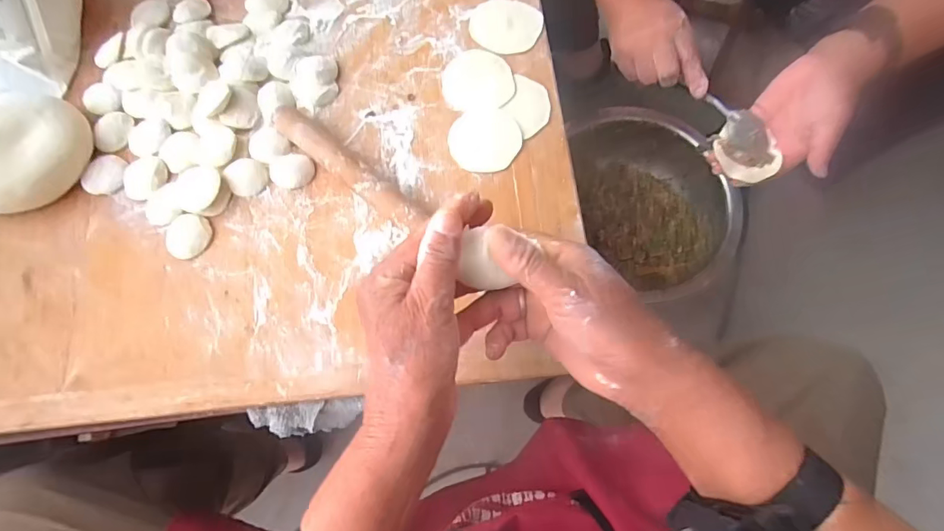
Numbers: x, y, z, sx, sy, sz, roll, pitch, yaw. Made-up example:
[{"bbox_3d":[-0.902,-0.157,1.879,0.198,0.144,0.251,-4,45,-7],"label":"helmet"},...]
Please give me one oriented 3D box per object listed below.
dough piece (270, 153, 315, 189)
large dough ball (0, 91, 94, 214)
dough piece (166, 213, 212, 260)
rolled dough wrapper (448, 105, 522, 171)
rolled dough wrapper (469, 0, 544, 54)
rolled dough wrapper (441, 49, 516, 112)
[{"bbox_3d":[-0.167,-0.088,0.441,0.034,0.008,0.036,0,71,1],"label":"dough piece"},{"bbox_3d":[-0.411,-0.104,0.425,0.091,0.051,0.117,29,74,10],"label":"large dough ball"},{"bbox_3d":[-0.251,-0.026,0.421,0.038,0.007,0.041,0,71,1],"label":"dough piece"},{"bbox_3d":[0.012,-0.121,0.453,0.067,0.004,0.068,0,71,1],"label":"rolled dough wrapper"},{"bbox_3d":[0.035,-0.254,0.500,0.074,0.004,0.068,0,71,1],"label":"rolled dough wrapper"},{"bbox_3d":[0.006,-0.187,0.476,0.070,0.004,0.074,-3,71,0],"label":"rolled dough wrapper"}]

